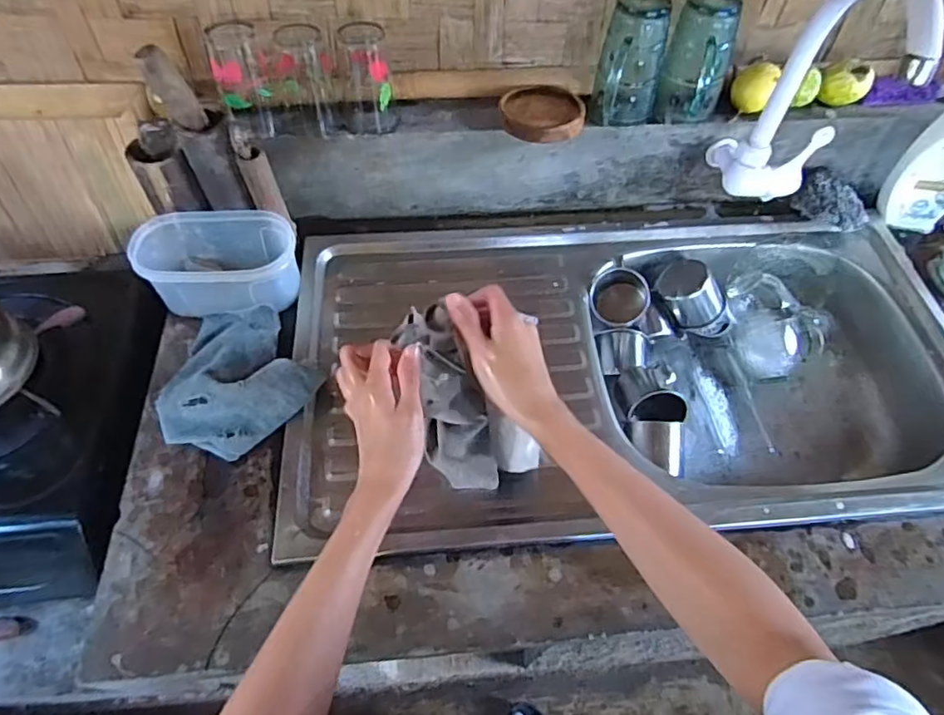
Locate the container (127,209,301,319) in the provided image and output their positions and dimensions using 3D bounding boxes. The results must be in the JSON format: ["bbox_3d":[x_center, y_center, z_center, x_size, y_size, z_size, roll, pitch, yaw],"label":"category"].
[{"bbox_3d":[-0.282,-0.112,0.669,0.161,0.075,0.109,3,58,-1],"label":"container"}]

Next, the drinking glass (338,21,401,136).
[{"bbox_3d":[-0.117,-0.314,0.663,0.059,0.097,0.064,-6,59,-6],"label":"drinking glass"}]

